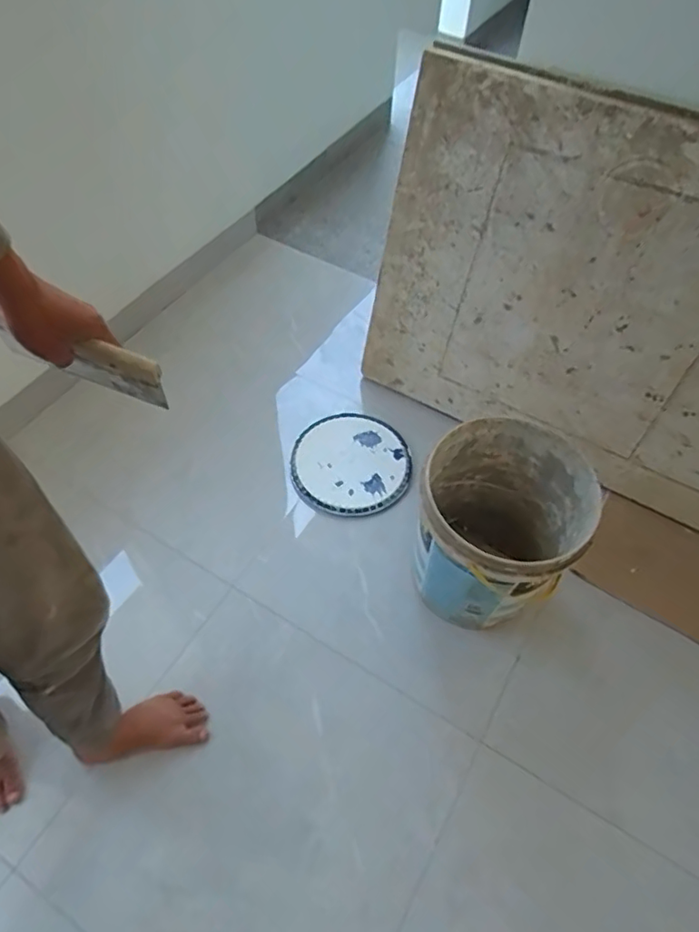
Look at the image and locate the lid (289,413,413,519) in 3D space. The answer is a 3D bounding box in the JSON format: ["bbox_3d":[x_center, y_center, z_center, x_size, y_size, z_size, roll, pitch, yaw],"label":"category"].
[{"bbox_3d":[0.003,-0.007,1.458,0.292,0.031,0.308,1,55,-1],"label":"lid"}]

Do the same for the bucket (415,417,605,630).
[{"bbox_3d":[0.281,0.138,1.156,0.293,0.362,0.313,1,55,-1],"label":"bucket"}]

